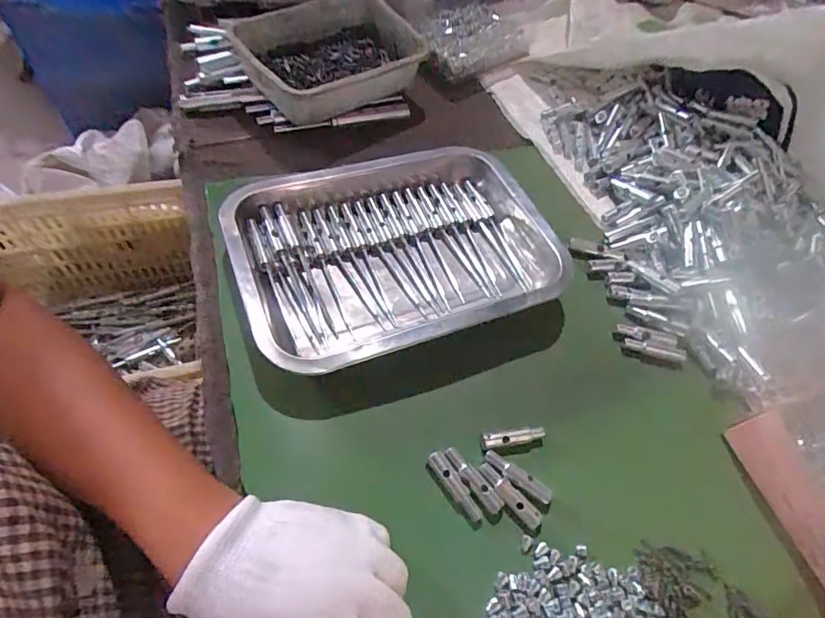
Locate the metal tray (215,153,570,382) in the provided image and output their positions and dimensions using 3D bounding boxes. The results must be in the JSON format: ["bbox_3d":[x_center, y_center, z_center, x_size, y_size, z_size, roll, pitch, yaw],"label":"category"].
[{"bbox_3d":[-0.010,-0.054,0.414,0.264,0.035,0.192,-17,63,-17],"label":"metal tray"}]

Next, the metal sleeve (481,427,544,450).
[{"bbox_3d":[0.073,0.092,0.356,0.048,0.007,0.011,-8,59,-8],"label":"metal sleeve"}]

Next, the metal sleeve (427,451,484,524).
[{"bbox_3d":[0.029,0.120,0.335,0.012,0.010,0.051,-32,65,-20],"label":"metal sleeve"}]

